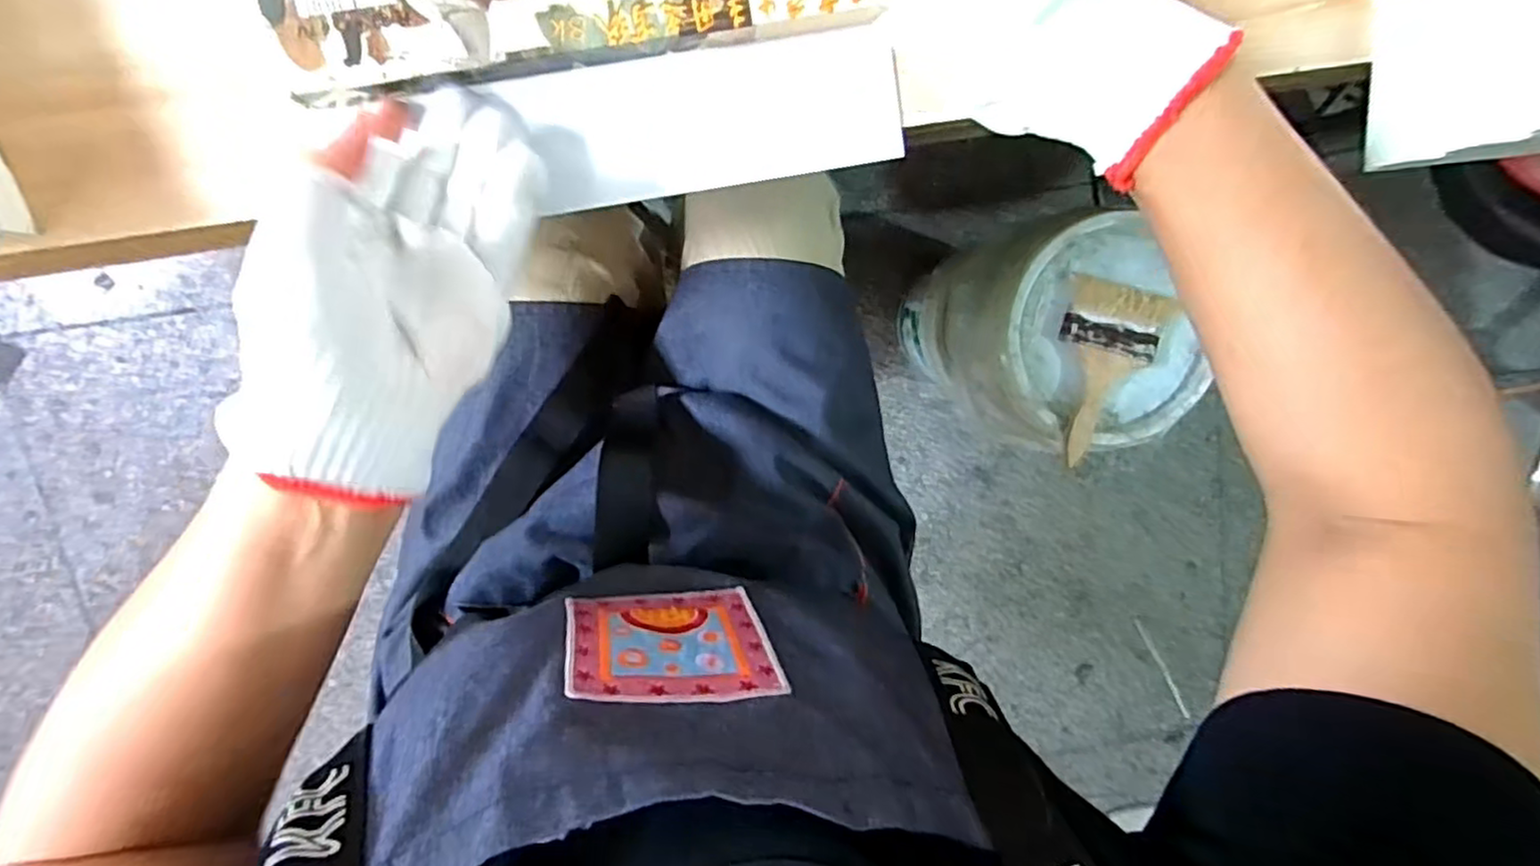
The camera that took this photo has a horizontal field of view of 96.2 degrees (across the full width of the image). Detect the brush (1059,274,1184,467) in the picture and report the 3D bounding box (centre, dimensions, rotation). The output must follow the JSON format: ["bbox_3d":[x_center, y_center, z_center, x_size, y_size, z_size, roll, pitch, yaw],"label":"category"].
[{"bbox_3d":[0.353,-0.060,0.728,0.108,0.025,0.184,12,99,-8],"label":"brush"}]

